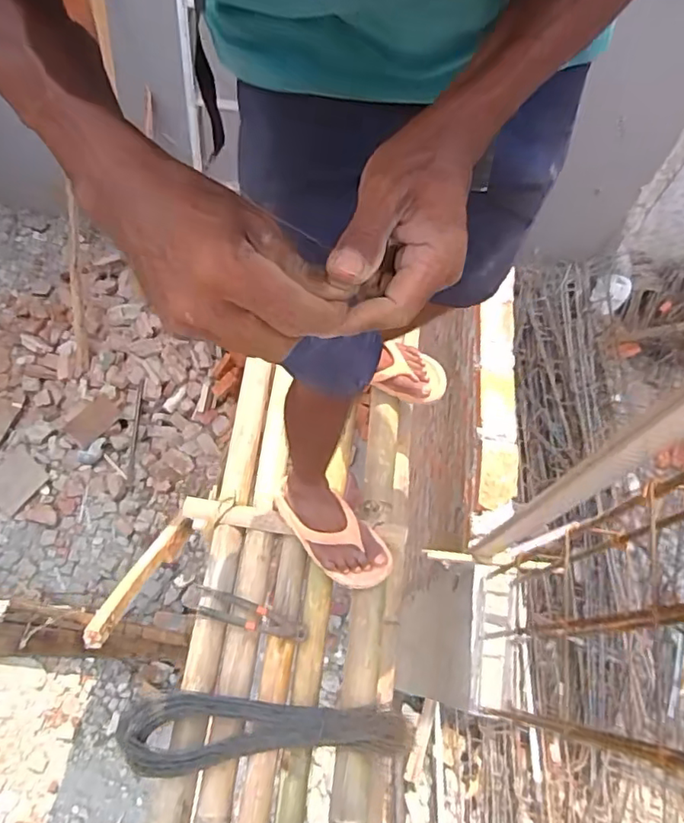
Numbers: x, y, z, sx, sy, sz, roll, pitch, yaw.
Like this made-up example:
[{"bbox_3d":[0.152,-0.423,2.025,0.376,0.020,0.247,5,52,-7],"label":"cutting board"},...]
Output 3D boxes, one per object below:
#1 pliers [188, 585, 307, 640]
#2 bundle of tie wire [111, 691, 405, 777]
[{"bbox_3d":[-0.165,0.353,0.980,0.208,0.018,0.048,13,66,4],"label":"pliers"},{"bbox_3d":[-0.115,0.505,0.883,0.445,0.048,0.107,0,65,-2],"label":"bundle of tie wire"}]

